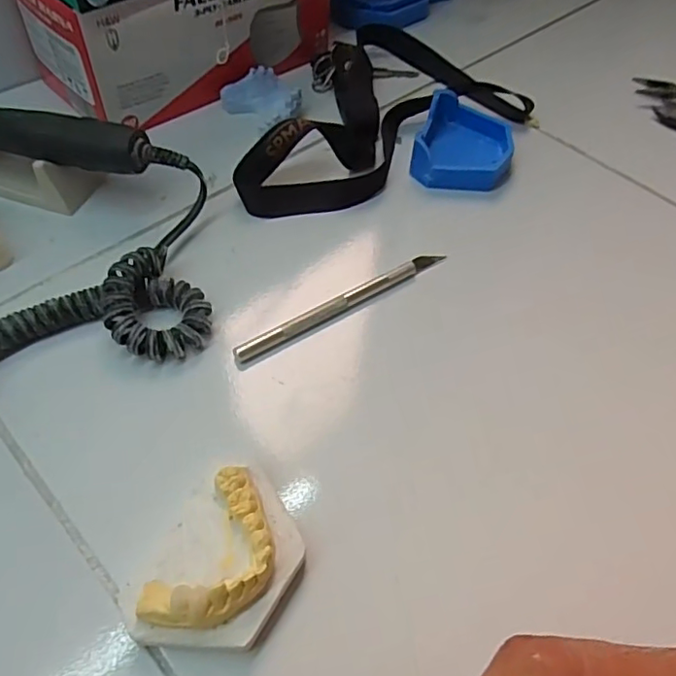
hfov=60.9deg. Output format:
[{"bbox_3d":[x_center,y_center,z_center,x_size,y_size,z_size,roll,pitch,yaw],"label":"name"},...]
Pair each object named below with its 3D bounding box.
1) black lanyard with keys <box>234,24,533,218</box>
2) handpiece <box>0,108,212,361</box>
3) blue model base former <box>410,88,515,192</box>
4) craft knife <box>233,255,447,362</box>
[{"bbox_3d":[0.014,-0.173,0.421,0.241,0.046,0.150,-28,61,-23],"label":"black lanyard with keys"},{"bbox_3d":[-0.176,-0.061,0.304,0.198,0.042,0.196,2,54,-3],"label":"handpiece"},{"bbox_3d":[0.089,-0.135,0.398,0.064,0.026,0.083,16,54,7],"label":"blue model base former"},{"bbox_3d":[0.004,-0.019,0.317,0.133,0.011,0.008,-28,61,-23],"label":"craft knife"}]

